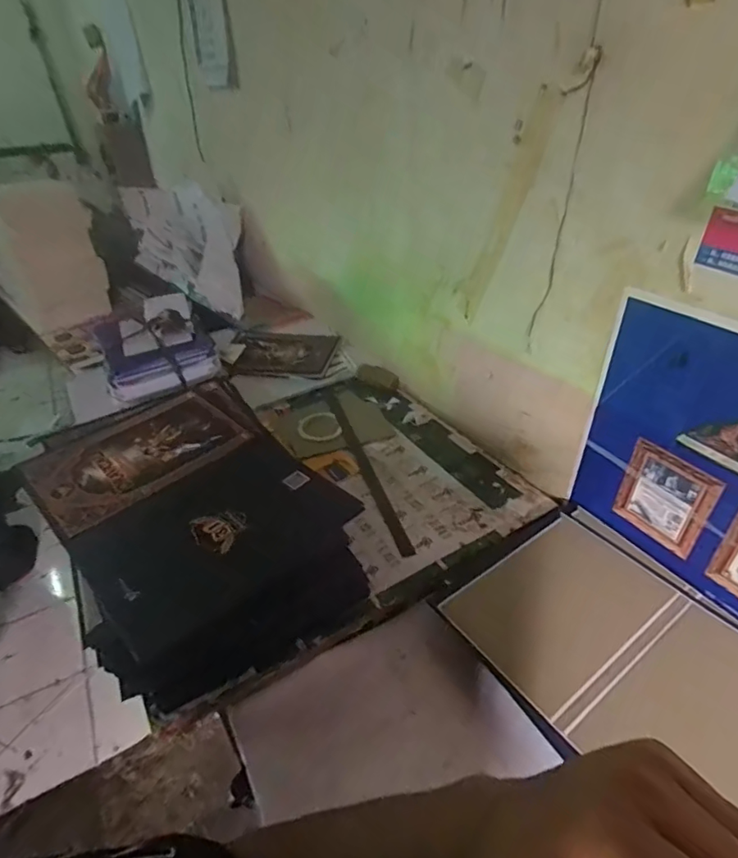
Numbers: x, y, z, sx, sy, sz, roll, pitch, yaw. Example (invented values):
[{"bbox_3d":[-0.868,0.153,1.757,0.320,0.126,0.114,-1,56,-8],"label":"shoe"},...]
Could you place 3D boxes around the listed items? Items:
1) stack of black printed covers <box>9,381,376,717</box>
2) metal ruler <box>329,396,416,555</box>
[{"bbox_3d":[-0.268,0.141,0.775,0.342,0.179,0.471,-27,43,-31],"label":"stack of black printed covers"},{"bbox_3d":[-0.015,0.065,1.029,0.024,0.010,0.523,-12,37,-14],"label":"metal ruler"}]

